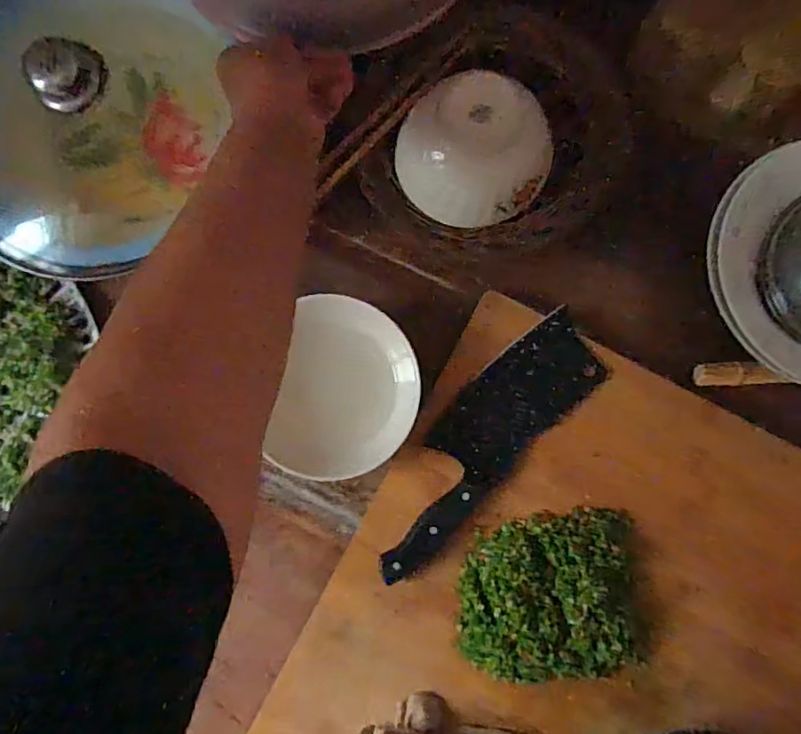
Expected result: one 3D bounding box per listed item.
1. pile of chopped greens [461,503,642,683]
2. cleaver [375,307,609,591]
[{"bbox_3d":[0.129,0.198,0.476,0.159,0.038,0.140,-6,85,2],"label":"pile of chopped greens"},{"bbox_3d":[0.068,0.067,0.490,0.078,0.027,0.264,44,89,5],"label":"cleaver"}]

